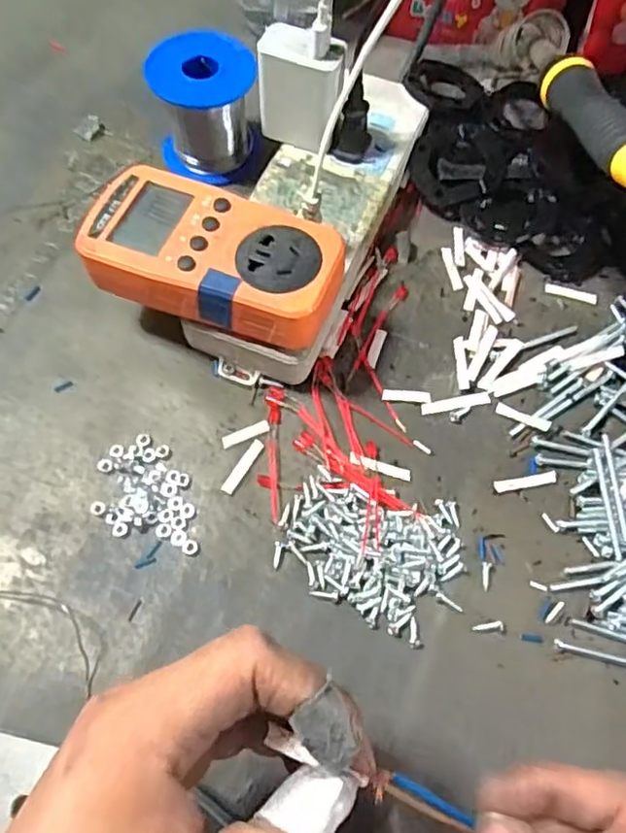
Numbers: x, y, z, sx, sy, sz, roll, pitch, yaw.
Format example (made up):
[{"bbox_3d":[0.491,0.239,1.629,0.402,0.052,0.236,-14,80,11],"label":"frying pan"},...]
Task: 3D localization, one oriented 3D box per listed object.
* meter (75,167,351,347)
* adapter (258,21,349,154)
[{"bbox_3d":[-0.052,-0.083,0.328,0.130,0.028,0.074,18,66,7],"label":"meter"},{"bbox_3d":[-0.005,-0.189,0.369,0.050,0.055,0.024,23,66,9],"label":"adapter"}]

